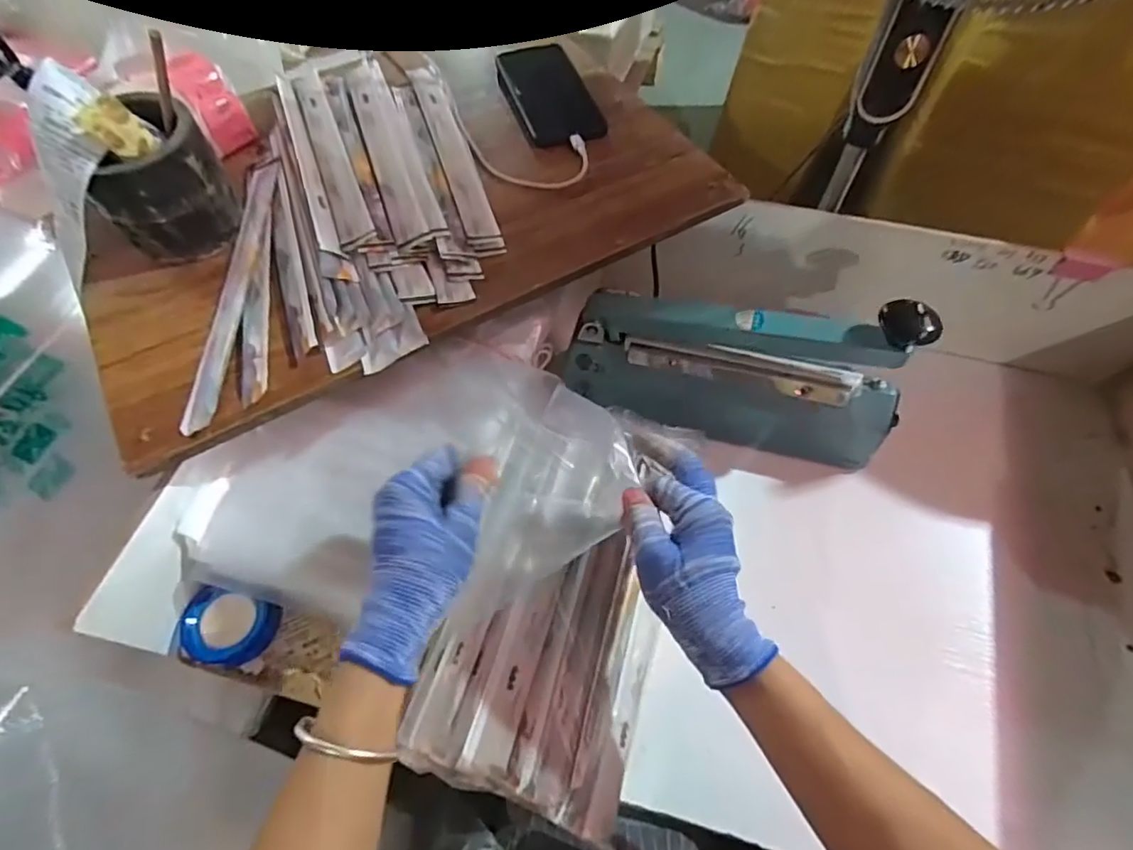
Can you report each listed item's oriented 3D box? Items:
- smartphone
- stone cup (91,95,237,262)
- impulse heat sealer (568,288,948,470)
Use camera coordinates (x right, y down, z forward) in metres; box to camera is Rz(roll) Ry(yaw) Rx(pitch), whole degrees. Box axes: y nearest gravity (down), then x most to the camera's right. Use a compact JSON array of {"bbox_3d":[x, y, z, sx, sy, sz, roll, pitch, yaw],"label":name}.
[{"bbox_3d":[-0.021,-0.347,0.588,0.082,0.009,0.168,-17,61,-9],"label":"smartphone"},{"bbox_3d":[-0.328,-0.198,0.459,0.092,0.087,0.090,0,60,1],"label":"stone cup"},{"bbox_3d":[0.150,-0.050,0.514,0.281,0.144,0.074,14,61,9],"label":"impulse heat sealer"}]

